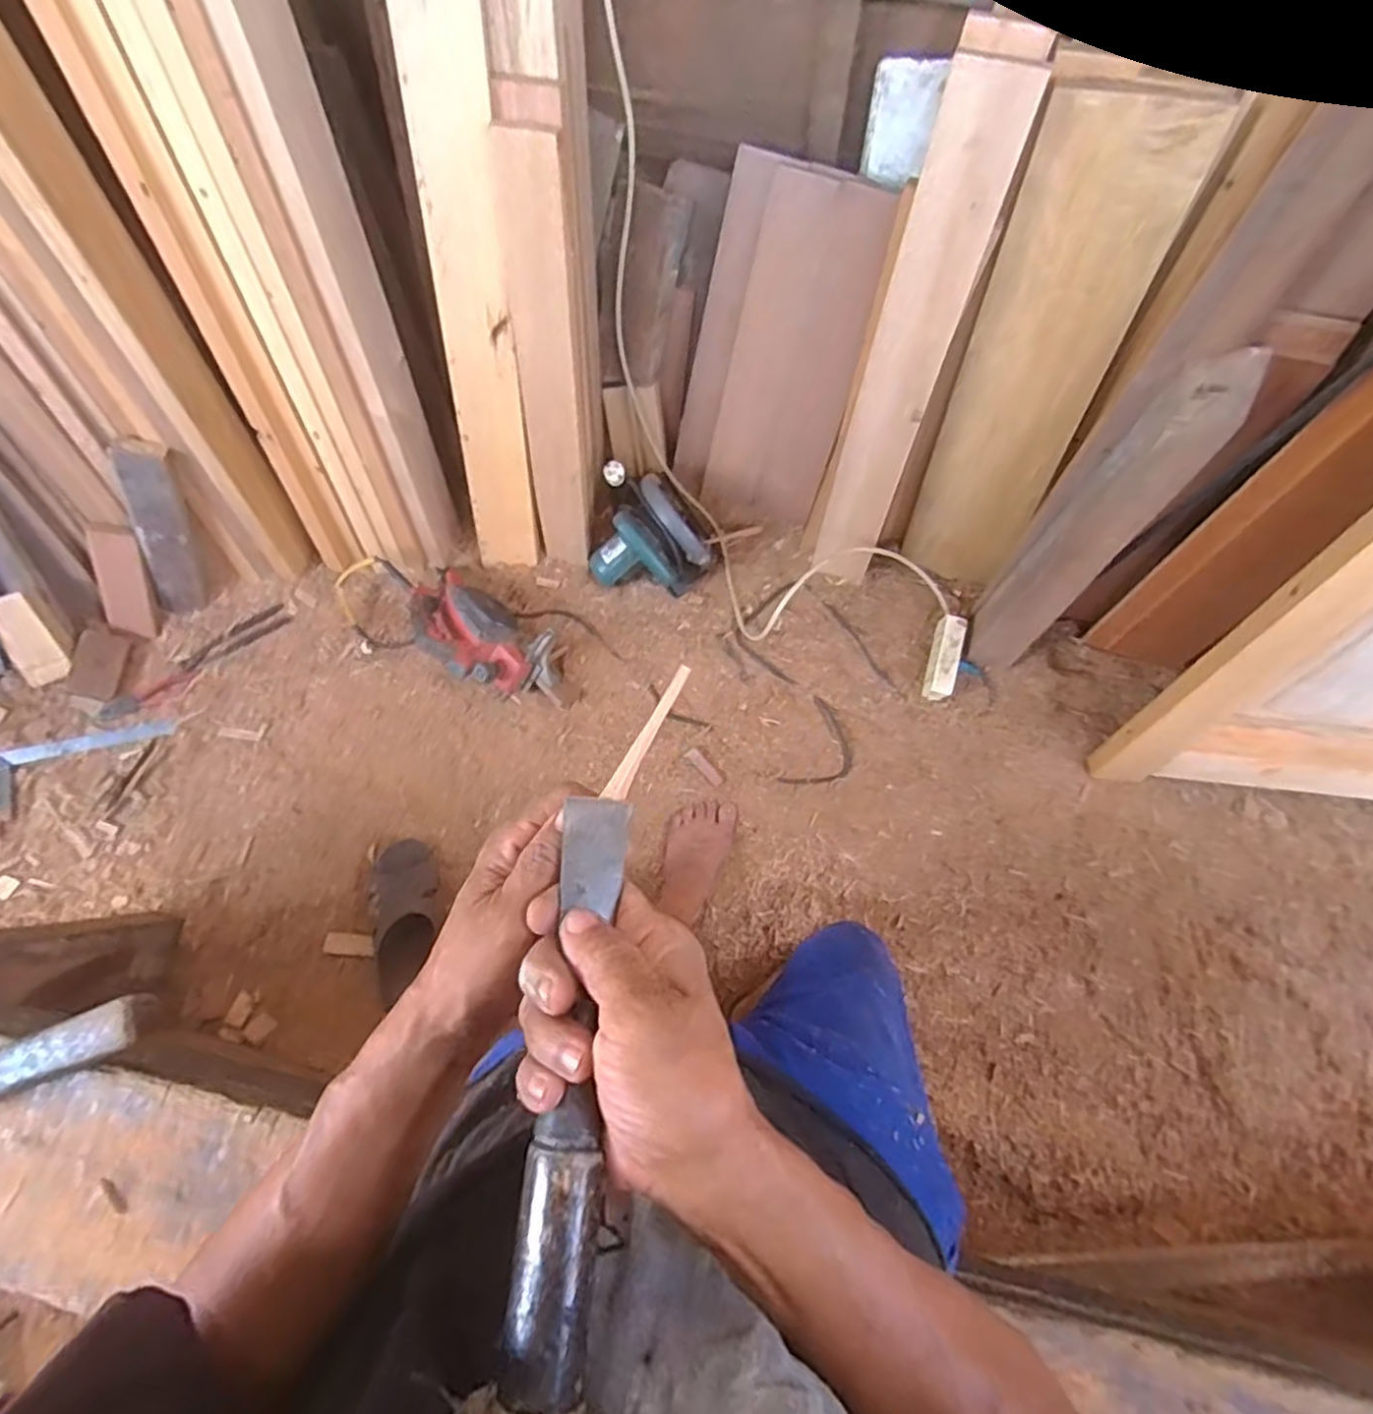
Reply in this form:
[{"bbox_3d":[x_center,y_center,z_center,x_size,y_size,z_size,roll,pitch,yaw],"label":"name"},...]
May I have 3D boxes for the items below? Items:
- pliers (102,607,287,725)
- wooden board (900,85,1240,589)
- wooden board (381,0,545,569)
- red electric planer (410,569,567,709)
[{"bbox_3d":[-0.951,-0.086,1.379,0.375,0.023,0.059,-35,76,-10],"label":"pliers"},{"bbox_3d":[0.529,-0.488,1.133,0.197,0.769,0.021,18,60,12],"label":"wooden board"},{"bbox_3d":[-0.320,-0.639,1.067,0.127,1.006,0.041,9,47,3],"label":"wooden board"},{"bbox_3d":[-0.369,-0.123,1.329,0.305,0.124,0.159,27,75,8],"label":"red electric planer"}]

